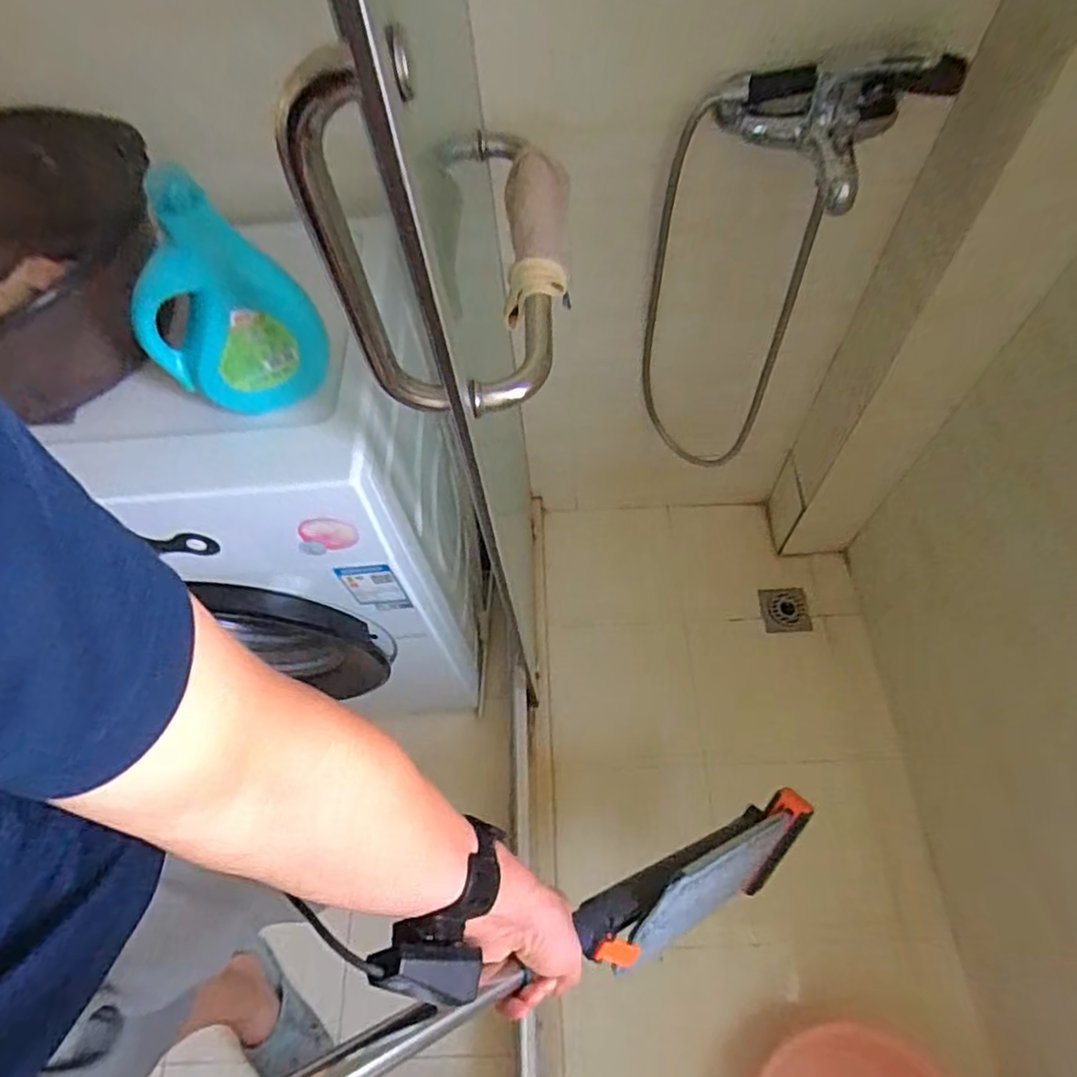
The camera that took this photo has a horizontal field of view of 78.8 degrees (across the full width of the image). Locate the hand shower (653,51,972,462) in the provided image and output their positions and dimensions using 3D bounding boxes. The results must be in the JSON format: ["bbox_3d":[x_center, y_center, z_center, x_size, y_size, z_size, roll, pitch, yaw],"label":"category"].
[{"bbox_3d":[0.300,-0.336,0.966,0.259,0.699,0.156,37,70,21],"label":"hand shower"}]

